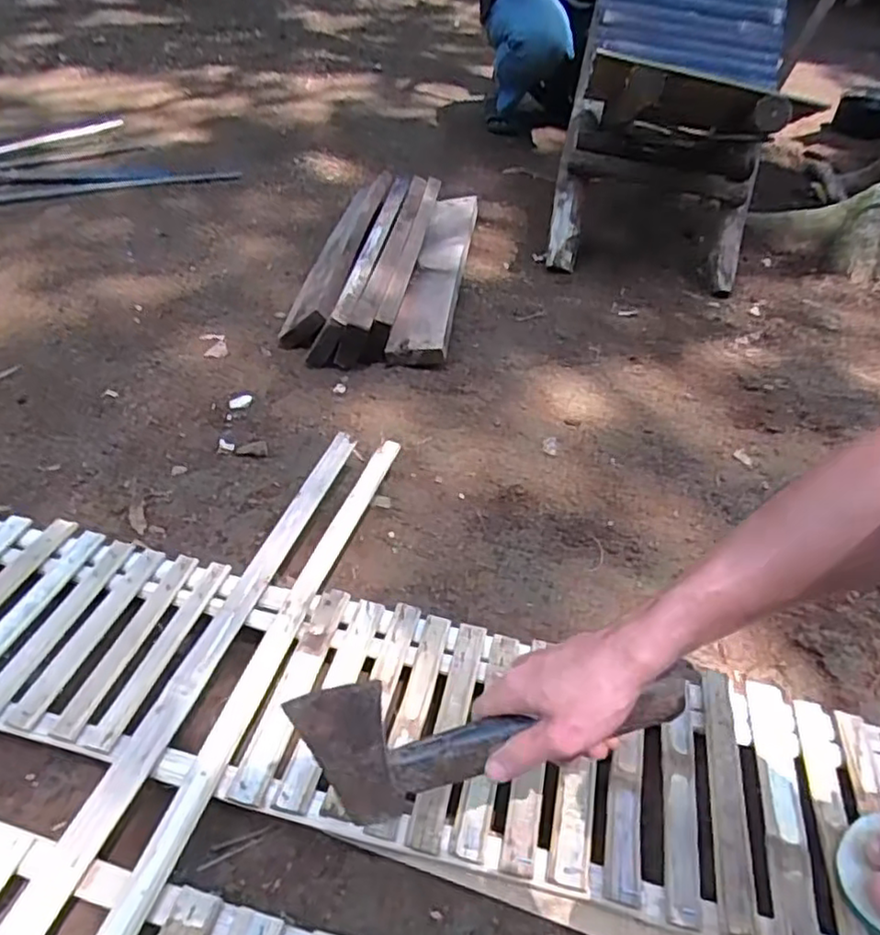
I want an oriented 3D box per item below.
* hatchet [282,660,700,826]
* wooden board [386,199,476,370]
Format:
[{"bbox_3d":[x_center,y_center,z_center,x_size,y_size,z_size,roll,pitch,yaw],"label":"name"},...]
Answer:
[{"bbox_3d":[0.041,0.190,0.460,0.271,0.110,0.043,-6,41,-1],"label":"hatchet"},{"bbox_3d":[0.005,-0.423,1.394,0.110,0.055,0.741,6,40,4],"label":"wooden board"}]

